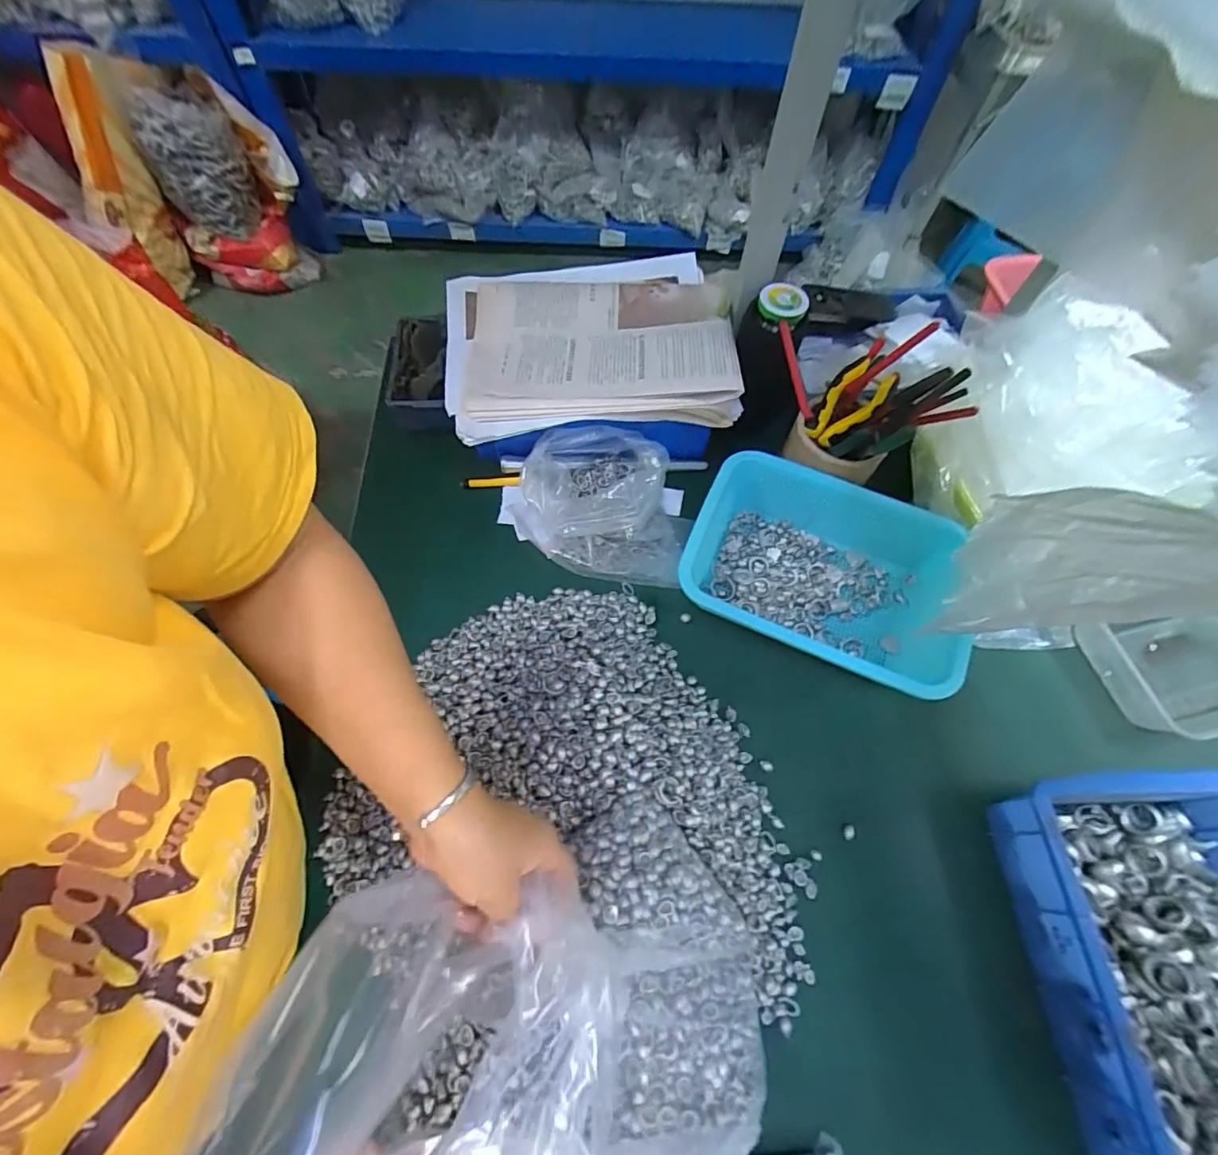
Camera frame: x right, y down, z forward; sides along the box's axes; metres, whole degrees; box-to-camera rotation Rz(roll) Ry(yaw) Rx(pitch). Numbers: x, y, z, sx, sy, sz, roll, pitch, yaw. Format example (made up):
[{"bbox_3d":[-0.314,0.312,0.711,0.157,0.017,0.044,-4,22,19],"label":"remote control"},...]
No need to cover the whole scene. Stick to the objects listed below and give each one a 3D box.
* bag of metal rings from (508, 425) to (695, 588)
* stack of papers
[{"bbox_3d":[-0.009,-0.084,0.576,0.178,0.075,0.146,7,63,1],"label":"bag of metal rings"},{"bbox_3d":[-0.025,-0.264,0.592,0.313,0.047,0.246,-6,63,-4],"label":"stack of papers"}]

